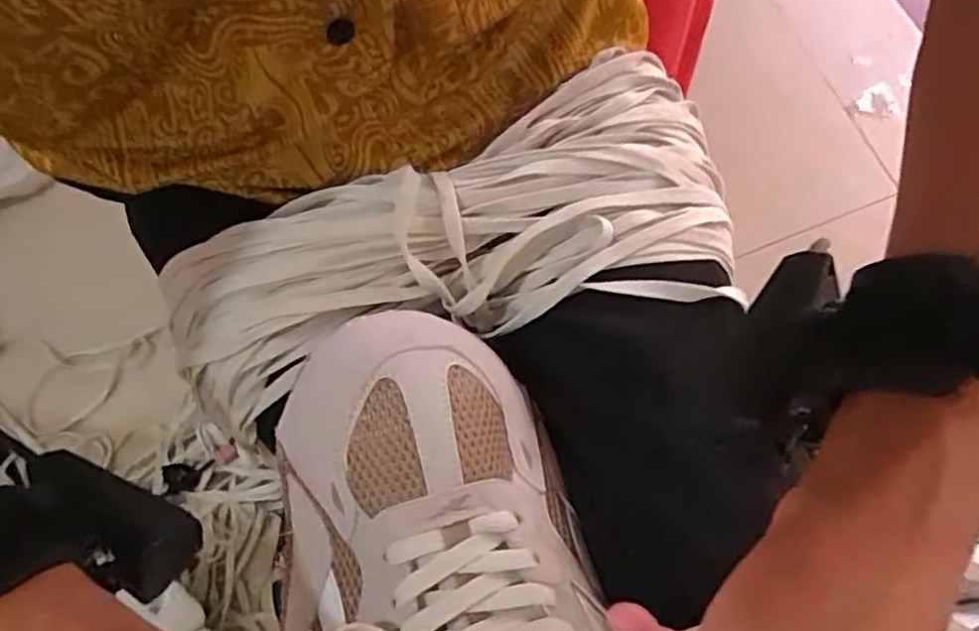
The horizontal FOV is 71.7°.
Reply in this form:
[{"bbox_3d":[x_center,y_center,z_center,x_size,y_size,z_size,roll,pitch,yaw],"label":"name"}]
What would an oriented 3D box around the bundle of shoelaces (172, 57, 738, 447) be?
[{"bbox_3d":[-0.020,-0.039,0.333,0.291,0.048,0.127,-19,73,-7],"label":"bundle of shoelaces"}]

